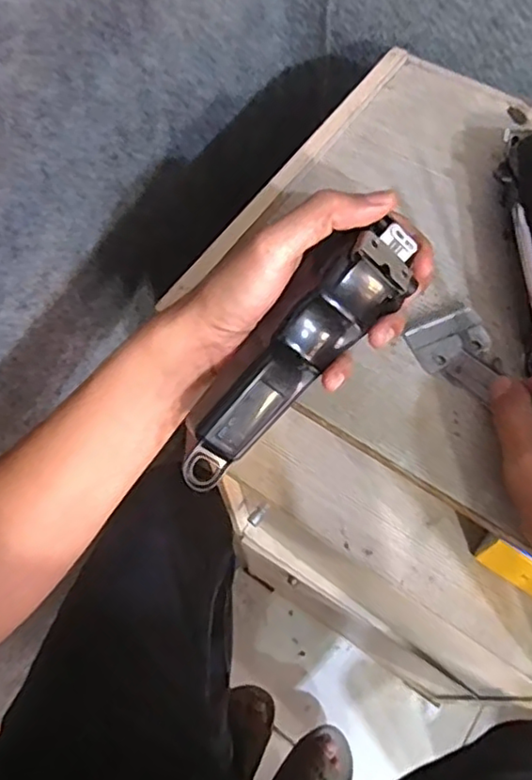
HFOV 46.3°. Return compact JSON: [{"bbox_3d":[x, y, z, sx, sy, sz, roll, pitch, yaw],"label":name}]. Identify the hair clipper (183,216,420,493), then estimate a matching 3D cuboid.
[{"bbox_3d":[0.012,-0.018,0.338,0.041,0.040,0.166,44,99,22],"label":"hair clipper"}]

